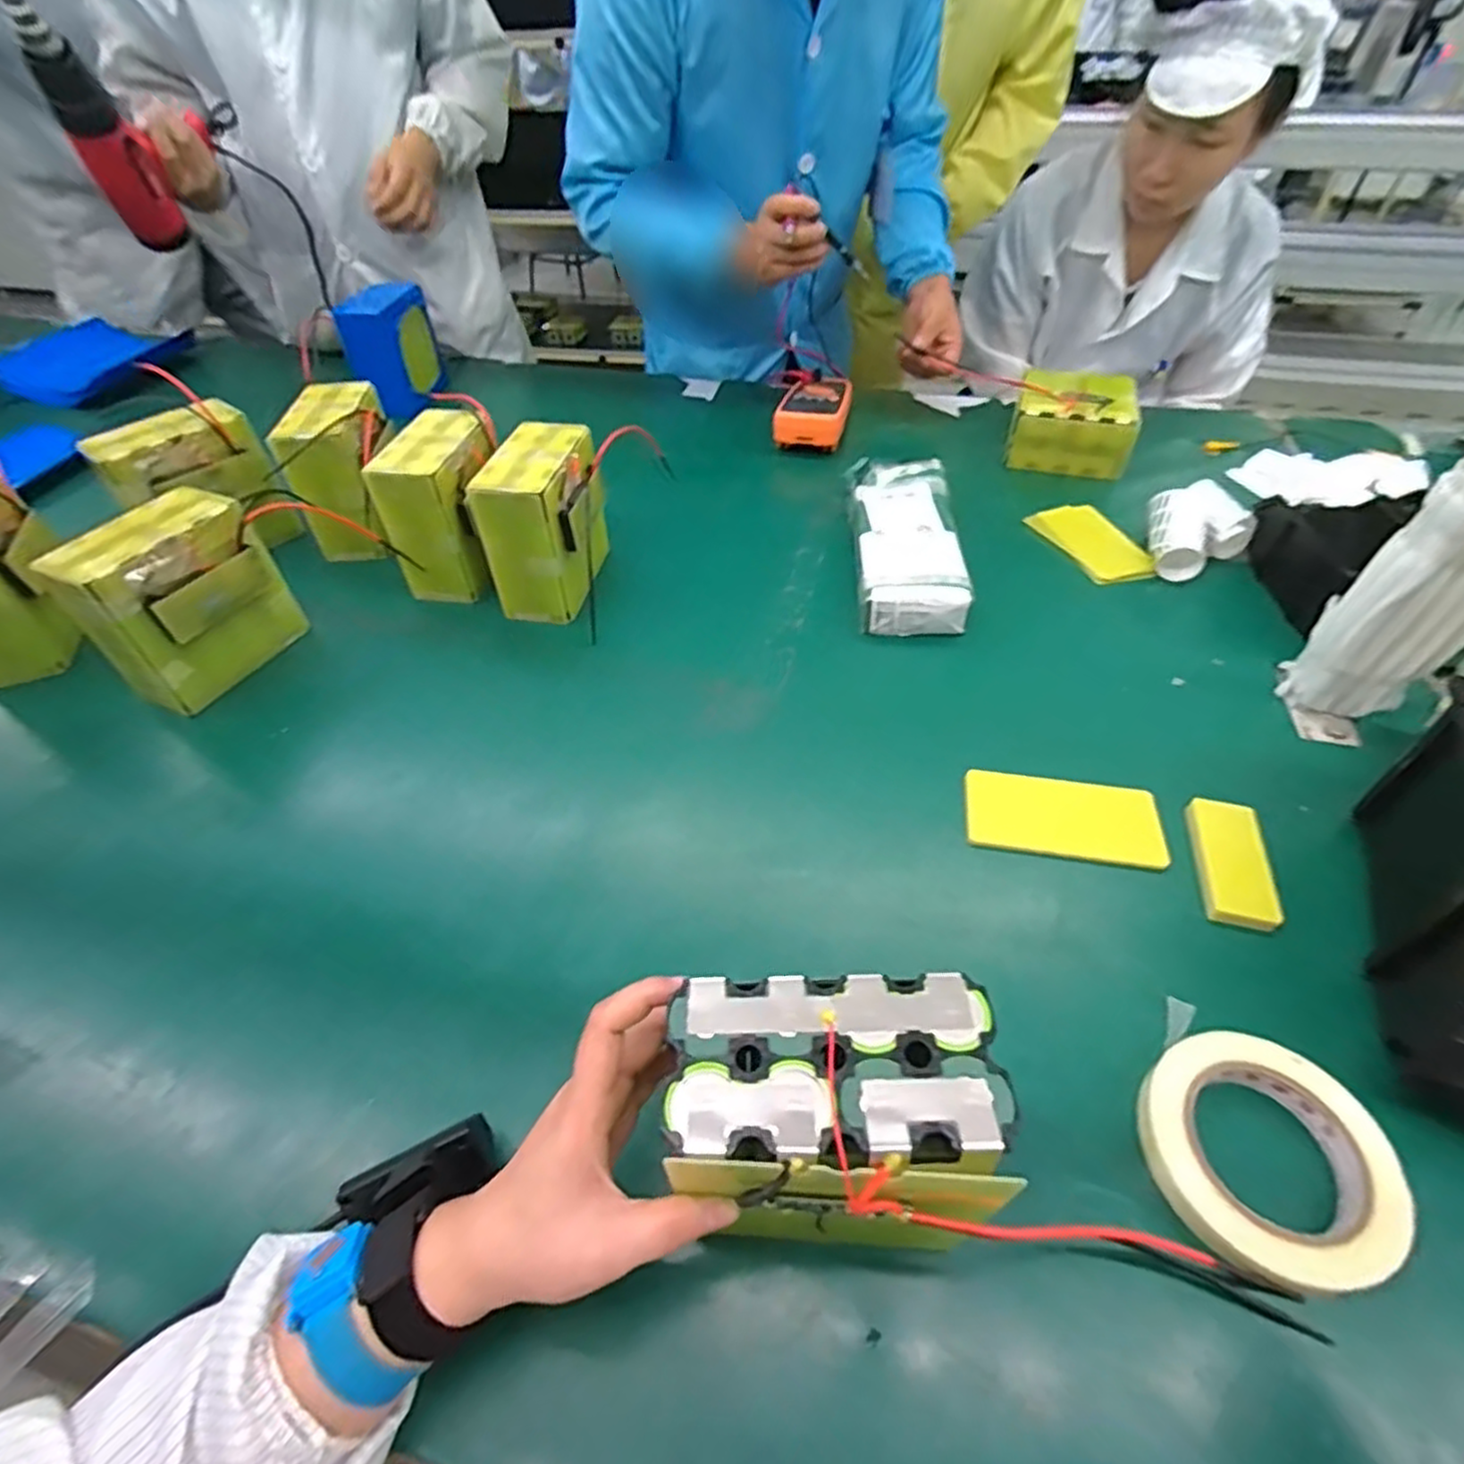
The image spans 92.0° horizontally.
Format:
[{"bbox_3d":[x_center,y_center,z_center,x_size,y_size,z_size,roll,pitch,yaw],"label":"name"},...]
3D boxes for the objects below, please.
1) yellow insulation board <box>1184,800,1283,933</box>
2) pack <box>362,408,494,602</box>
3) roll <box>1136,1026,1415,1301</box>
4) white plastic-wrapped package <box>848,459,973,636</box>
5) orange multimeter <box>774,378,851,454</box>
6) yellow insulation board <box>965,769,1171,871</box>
[{"bbox_3d":[0.356,0.092,0.503,0.047,0.008,0.102,9,48,10],"label":"yellow insulation board"},{"bbox_3d":[-0.298,-0.236,0.754,0.090,0.151,0.127,5,47,4],"label":"pack"},{"bbox_3d":[0.277,0.222,0.373,0.110,0.032,0.115,-1,47,1],"label":"roll"},{"bbox_3d":[0.186,-0.219,0.776,0.112,0.042,0.295,0,49,5],"label":"white plastic-wrapped package"},{"bbox_3d":[0.117,-0.456,1.006,0.097,0.044,0.170,8,47,9],"label":"orange multimeter"},{"bbox_3d":[0.253,0.063,0.540,0.140,0.004,0.076,7,47,8],"label":"yellow insulation board"}]

